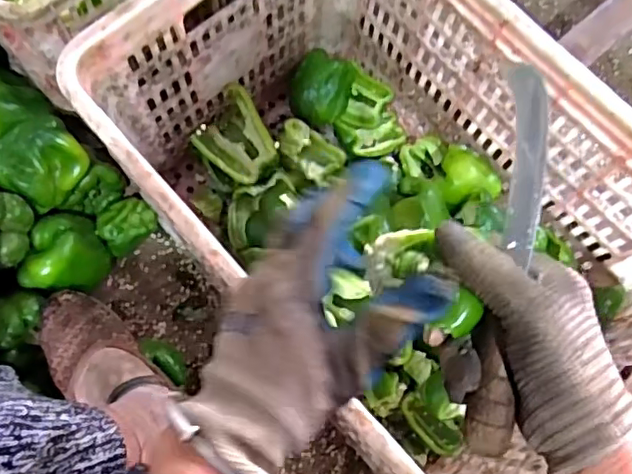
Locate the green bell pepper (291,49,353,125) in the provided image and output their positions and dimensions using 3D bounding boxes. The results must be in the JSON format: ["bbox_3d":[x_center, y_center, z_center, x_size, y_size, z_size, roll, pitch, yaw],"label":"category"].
[{"bbox_3d":[0.003,-0.192,0.756,0.080,0.059,0.079,0,76,-1],"label":"green bell pepper"}]

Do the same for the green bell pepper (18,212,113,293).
[{"bbox_3d":[-0.277,0.021,0.661,0.068,0.064,0.093,15,76,3],"label":"green bell pepper"}]

